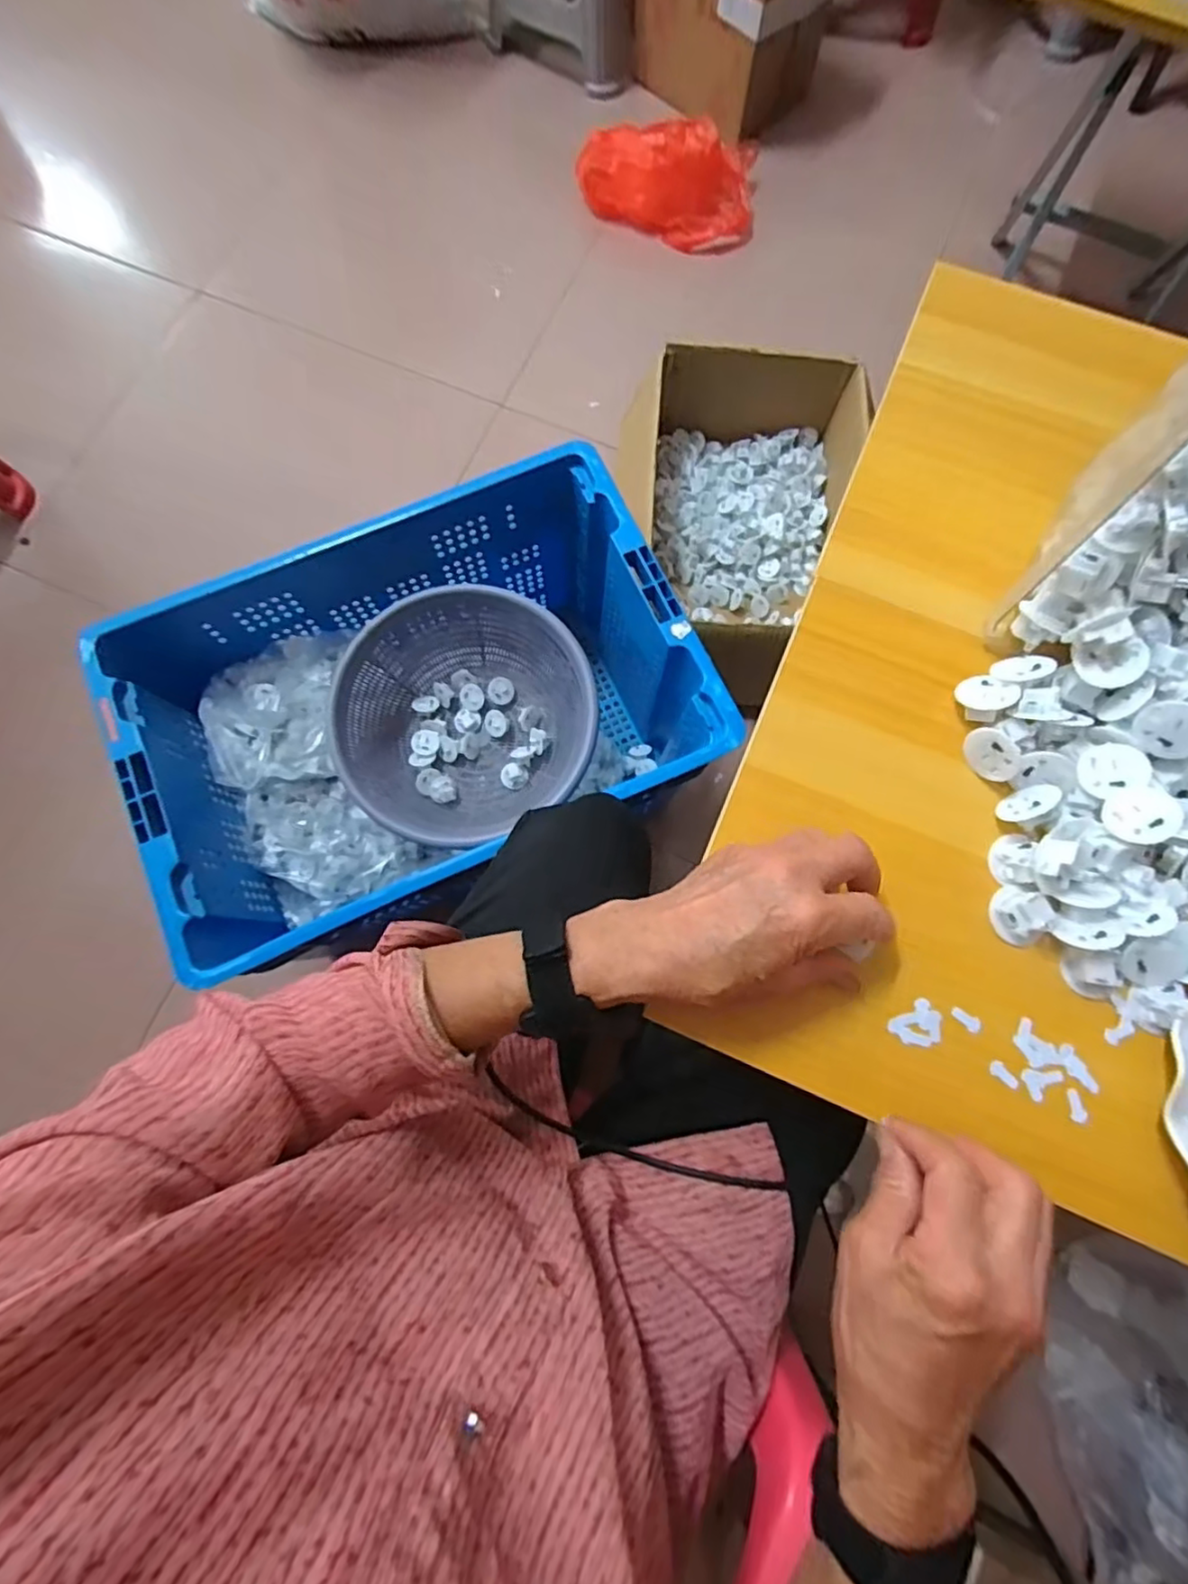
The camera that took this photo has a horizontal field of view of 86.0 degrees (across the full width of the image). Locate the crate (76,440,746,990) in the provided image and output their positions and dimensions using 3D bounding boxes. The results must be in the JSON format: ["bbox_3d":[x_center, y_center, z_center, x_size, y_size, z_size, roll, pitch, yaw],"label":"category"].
[{"bbox_3d":[-0.190,-0.079,0.783,0.569,0.292,0.387,-24,78,-5],"label":"crate"}]

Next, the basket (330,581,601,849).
[{"bbox_3d":[-0.152,-0.107,0.763,0.280,0.142,0.288,0,77,0],"label":"basket"}]

